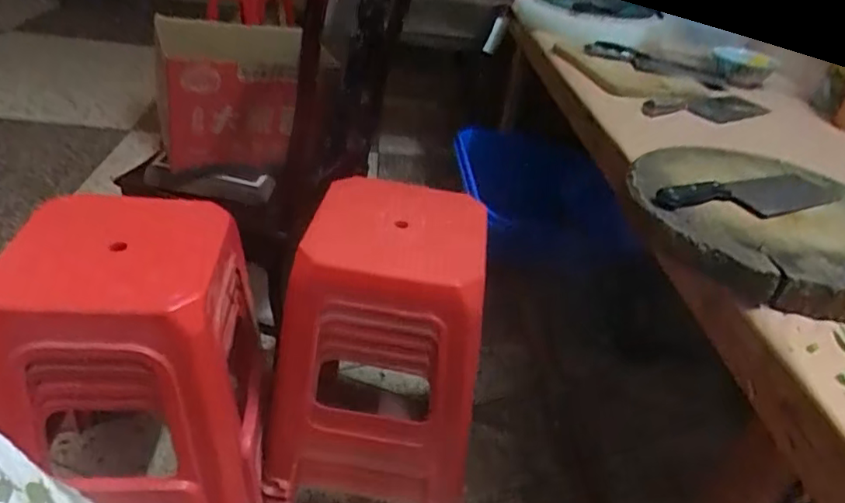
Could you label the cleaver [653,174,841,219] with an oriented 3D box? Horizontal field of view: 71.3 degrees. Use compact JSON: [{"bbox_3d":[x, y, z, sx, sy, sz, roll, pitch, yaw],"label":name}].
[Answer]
[{"bbox_3d":[0.432,-0.076,0.770,0.293,0.012,0.072,-10,40,-22],"label":"cleaver"}]

